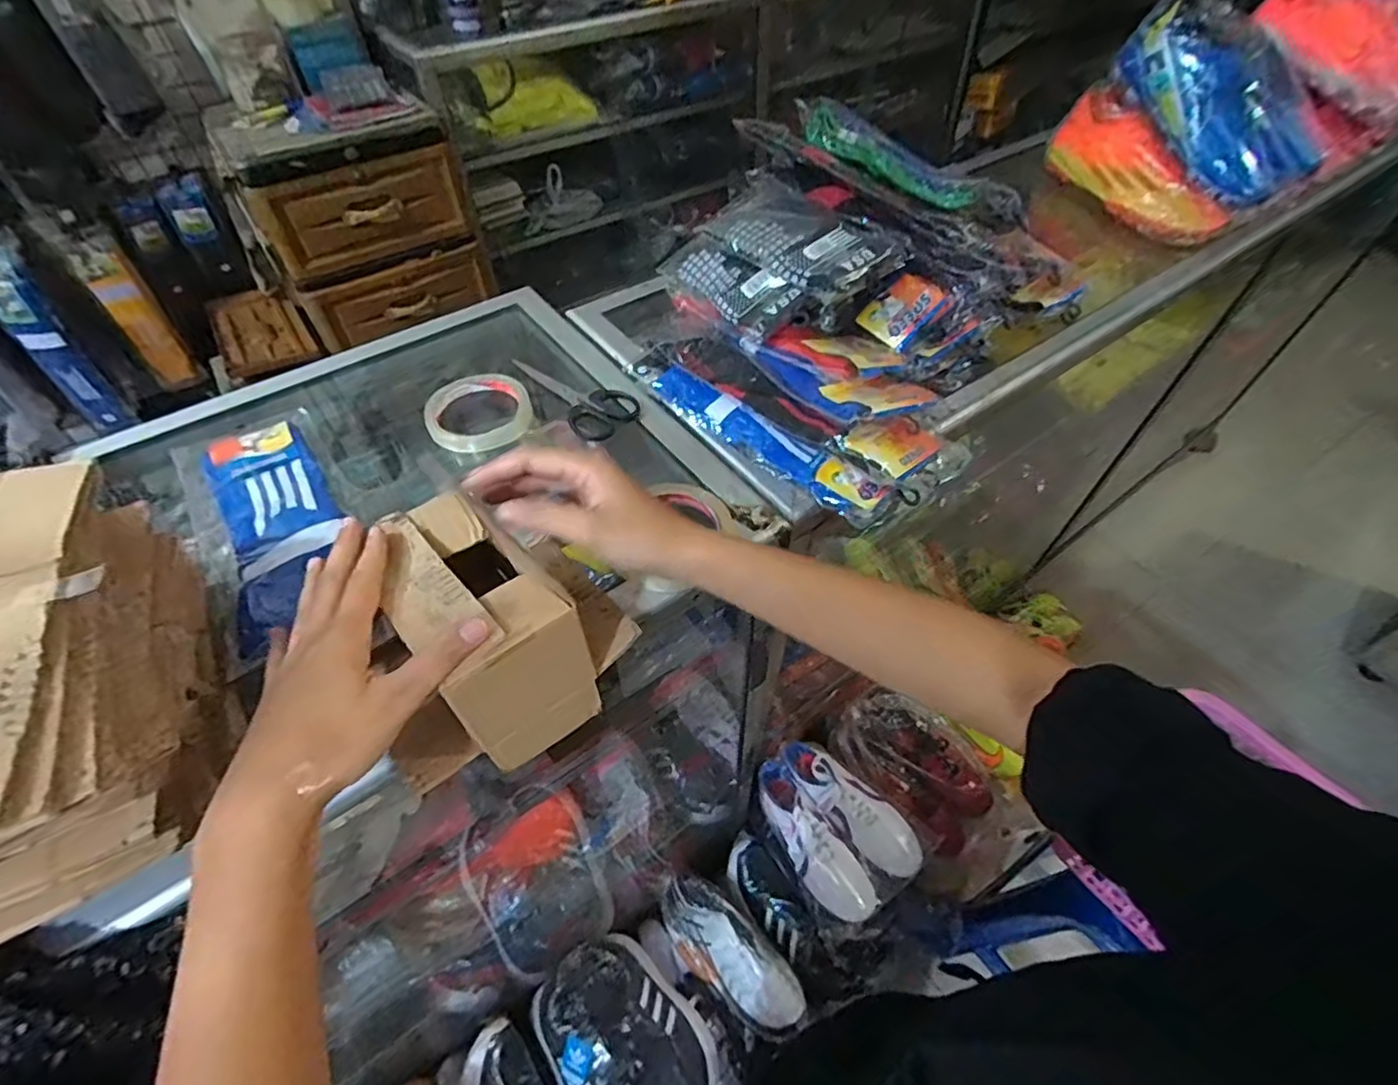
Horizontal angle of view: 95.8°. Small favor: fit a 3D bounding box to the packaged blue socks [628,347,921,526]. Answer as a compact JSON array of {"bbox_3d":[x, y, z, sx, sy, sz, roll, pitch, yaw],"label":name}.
[{"bbox_3d":[0.047,-0.097,0.545,0.284,0.036,0.035,34,59,24],"label":"packaged blue socks"}]

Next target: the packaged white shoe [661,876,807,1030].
[{"bbox_3d":[0.047,0.616,0.956,0.246,0.090,0.101,33,59,24],"label":"packaged white shoe"}]

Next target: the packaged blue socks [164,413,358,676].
[{"bbox_3d":[-0.324,-0.019,0.480,0.102,0.020,0.245,-29,57,-21],"label":"packaged blue socks"}]

